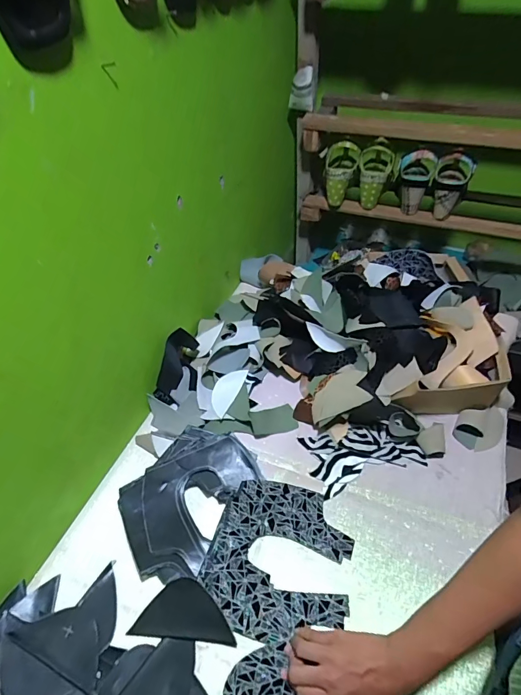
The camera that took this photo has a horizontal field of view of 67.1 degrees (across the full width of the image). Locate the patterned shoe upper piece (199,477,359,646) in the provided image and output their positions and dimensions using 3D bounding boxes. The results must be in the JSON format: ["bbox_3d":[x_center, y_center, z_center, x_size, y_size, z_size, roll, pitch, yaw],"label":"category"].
[{"bbox_3d":[0.028,0.291,0.554,0.191,0.024,0.196,11,49,11],"label":"patterned shoe upper piece"}]

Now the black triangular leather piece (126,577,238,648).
[{"bbox_3d":[-0.098,0.341,0.512,0.130,0.006,0.065,1,64,9],"label":"black triangular leather piece"}]

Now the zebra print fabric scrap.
[{"bbox_3d":[0.174,0.175,0.660,0.186,0.014,0.104,-11,48,-8],"label":"zebra print fabric scrap"}]

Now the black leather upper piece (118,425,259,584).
[{"bbox_3d":[-0.116,0.227,0.605,0.152,0.038,0.215,24,53,21],"label":"black leather upper piece"}]

